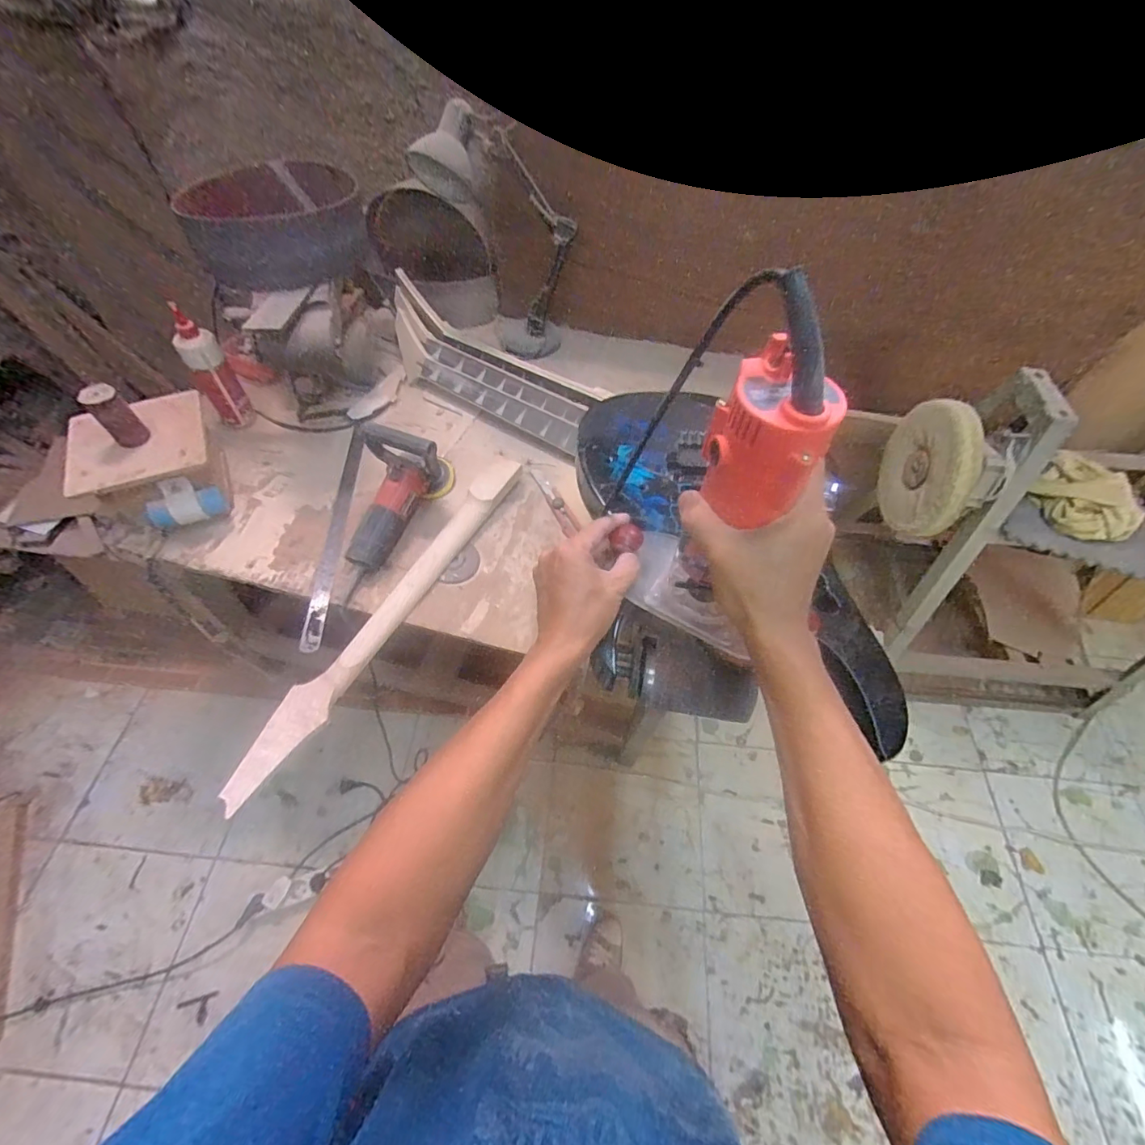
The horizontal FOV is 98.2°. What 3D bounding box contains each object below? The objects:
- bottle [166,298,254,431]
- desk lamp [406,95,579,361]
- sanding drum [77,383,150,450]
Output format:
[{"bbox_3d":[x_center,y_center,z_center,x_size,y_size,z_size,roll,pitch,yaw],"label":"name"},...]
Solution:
[{"bbox_3d":[-0.684,-0.379,0.953,0.070,0.218,0.065,-11,59,-9],"label":"bottle"},{"bbox_3d":[-0.149,-0.694,1.060,0.269,0.426,0.180,23,59,11],"label":"desk lamp"},{"bbox_3d":[-0.732,-0.249,0.796,0.039,0.096,0.051,37,63,19],"label":"sanding drum"}]

